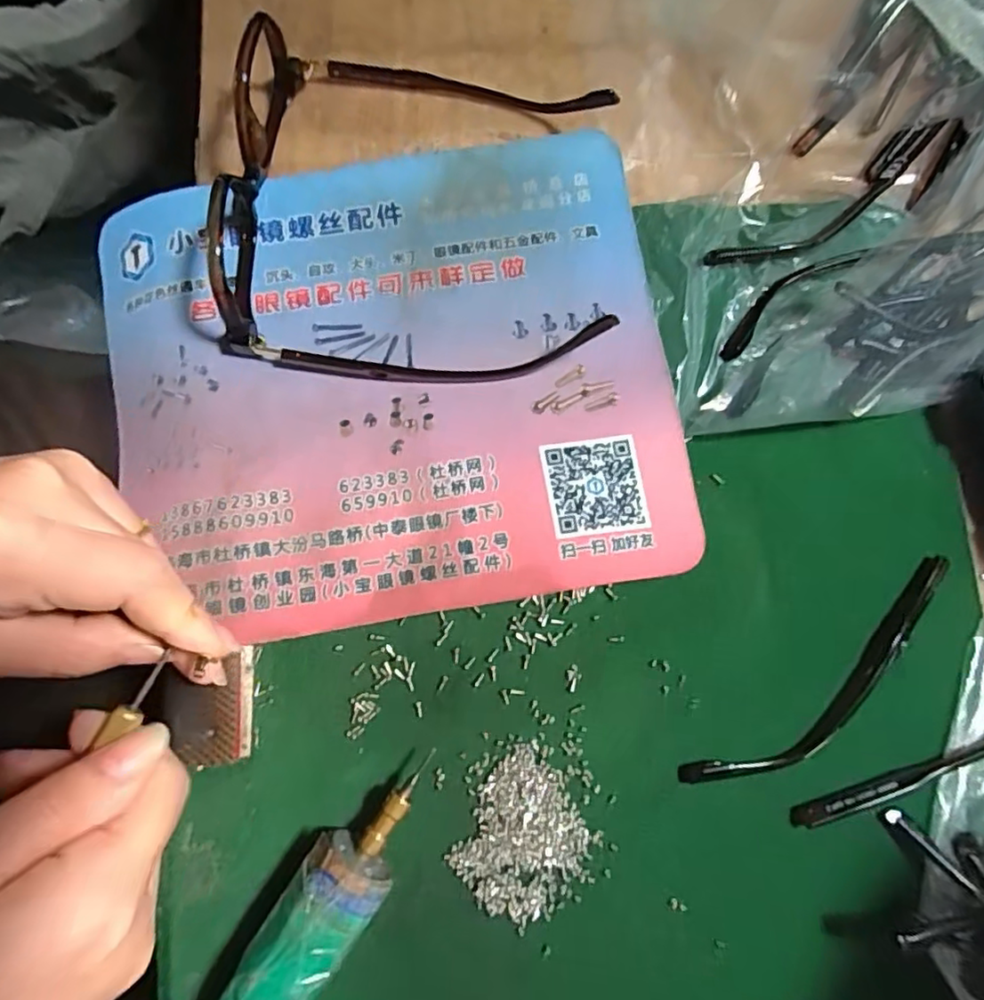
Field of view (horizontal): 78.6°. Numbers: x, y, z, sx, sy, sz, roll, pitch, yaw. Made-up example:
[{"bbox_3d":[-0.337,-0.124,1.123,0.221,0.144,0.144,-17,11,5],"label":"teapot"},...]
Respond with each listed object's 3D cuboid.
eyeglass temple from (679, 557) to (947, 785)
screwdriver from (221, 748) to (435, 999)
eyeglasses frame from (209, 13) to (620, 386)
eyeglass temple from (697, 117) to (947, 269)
[{"bbox_3d":[0.131,0.071,0.229,0.133,0.004,0.025,-36,81,-7],"label":"eyeglass temple"},{"bbox_3d":[-0.067,0.154,0.198,0.026,0.028,0.139,32,80,6],"label":"screwdriver"},{"bbox_3d":[-0.034,-0.126,0.248,0.173,0.034,0.151,5,79,1],"label":"eyeglasses frame"},{"bbox_3d":[0.151,-0.130,0.265,0.127,0.005,0.022,-33,81,-6],"label":"eyeglass temple"}]

